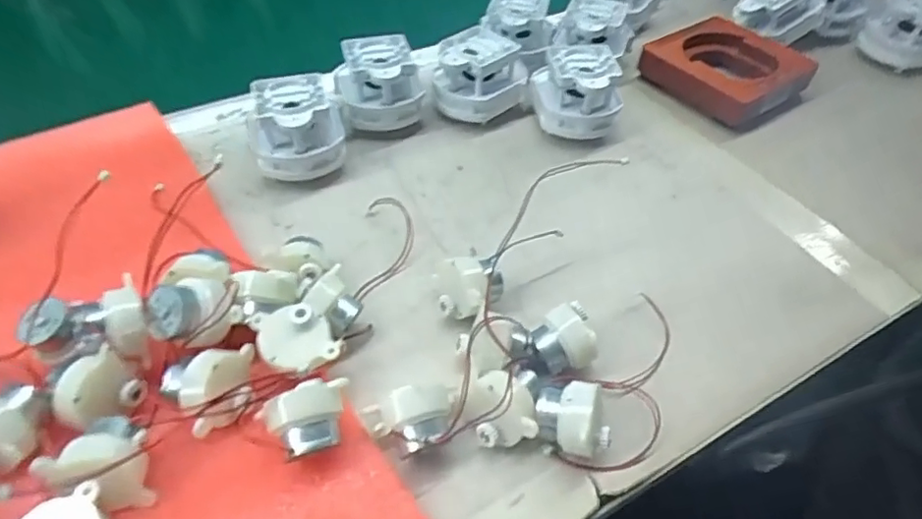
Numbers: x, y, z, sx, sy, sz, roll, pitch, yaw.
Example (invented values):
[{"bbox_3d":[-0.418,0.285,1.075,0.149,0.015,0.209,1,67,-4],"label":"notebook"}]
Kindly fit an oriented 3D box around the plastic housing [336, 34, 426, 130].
[{"bbox_3d":[-0.056,-0.123,0.406,0.057,0.046,0.049,-10,50,-10],"label":"plastic housing"}]

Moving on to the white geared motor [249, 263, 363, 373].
[{"bbox_3d":[-0.067,0.028,0.272,0.041,0.028,0.058,30,55,23],"label":"white geared motor"}]

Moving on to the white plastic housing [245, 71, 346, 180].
[{"bbox_3d":[-0.103,-0.082,0.373,0.055,0.050,0.060,-7,49,-8],"label":"white plastic housing"}]

